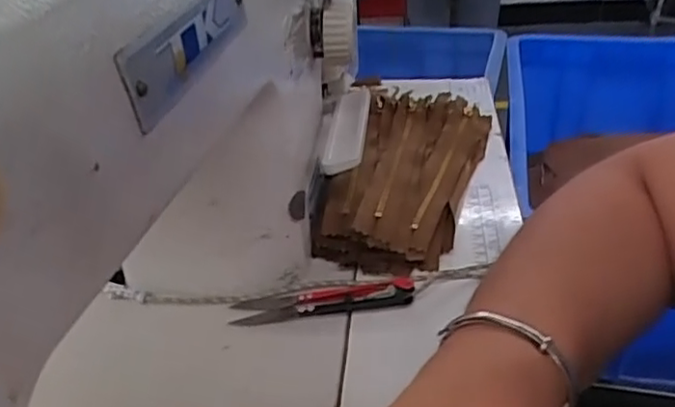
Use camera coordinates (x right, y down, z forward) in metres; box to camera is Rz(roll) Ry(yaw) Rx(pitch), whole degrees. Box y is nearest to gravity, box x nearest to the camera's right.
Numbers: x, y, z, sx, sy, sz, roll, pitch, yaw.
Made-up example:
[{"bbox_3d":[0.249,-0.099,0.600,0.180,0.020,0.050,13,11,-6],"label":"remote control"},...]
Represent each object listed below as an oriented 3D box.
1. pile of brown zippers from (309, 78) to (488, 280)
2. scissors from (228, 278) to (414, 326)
[{"bbox_3d":[0.057,-0.028,0.499,0.106,0.035,0.233,6,32,14],"label":"pile of brown zippers"},{"bbox_3d":[-0.008,0.057,0.381,0.103,0.008,0.025,-6,31,-5],"label":"scissors"}]

